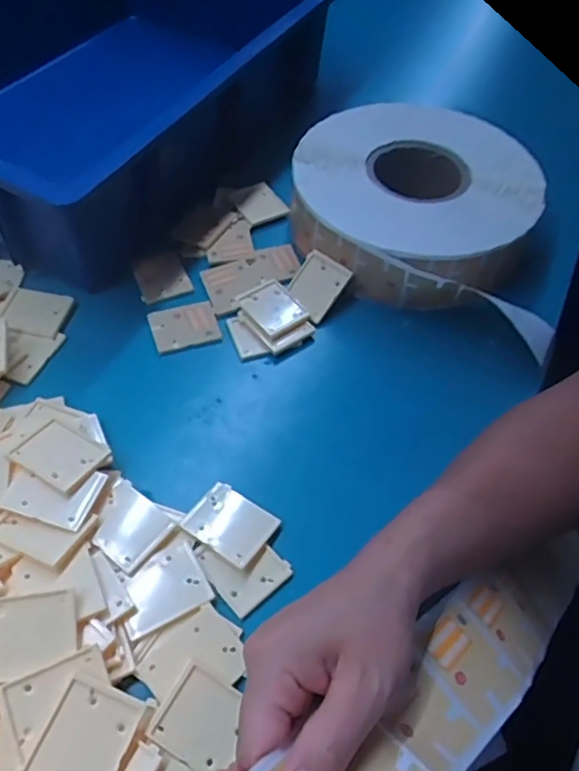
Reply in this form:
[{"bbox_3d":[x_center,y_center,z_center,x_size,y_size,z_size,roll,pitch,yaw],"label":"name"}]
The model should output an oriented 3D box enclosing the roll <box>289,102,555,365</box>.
[{"bbox_3d":[0.109,-0.161,0.531,0.207,0.067,0.221,9,55,2],"label":"roll"}]

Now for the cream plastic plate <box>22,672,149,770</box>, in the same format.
[{"bbox_3d":[-0.099,0.172,0.290,0.040,0.004,0.050,25,58,-1],"label":"cream plastic plate"}]

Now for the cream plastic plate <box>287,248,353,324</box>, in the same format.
[{"bbox_3d":[0.022,-0.083,0.495,0.046,0.010,0.048,38,92,32],"label":"cream plastic plate"}]

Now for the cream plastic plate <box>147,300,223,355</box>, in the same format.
[{"bbox_3d":[-0.083,-0.048,0.477,0.051,0.004,0.044,-14,57,-14],"label":"cream plastic plate"}]

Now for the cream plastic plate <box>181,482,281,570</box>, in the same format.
[{"bbox_3d":[-0.037,0.087,0.377,0.050,0.009,0.039,32,58,17],"label":"cream plastic plate"}]

